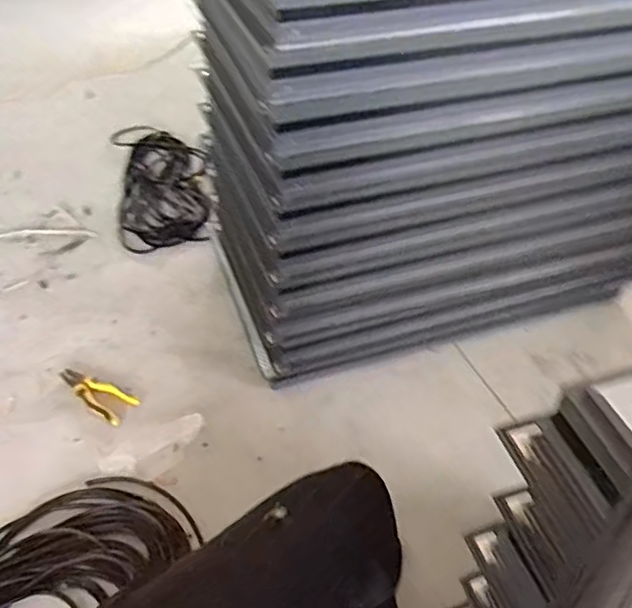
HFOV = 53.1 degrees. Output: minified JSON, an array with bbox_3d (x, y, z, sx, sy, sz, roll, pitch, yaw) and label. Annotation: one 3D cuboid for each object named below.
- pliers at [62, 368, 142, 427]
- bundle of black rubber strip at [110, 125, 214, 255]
[{"bbox_3d":[-0.454,0.184,1.288,0.180,0.025,0.072,20,46,20],"label":"pliers"},{"bbox_3d":[-0.457,-0.362,1.871,0.263,0.116,0.599,-10,44,-12],"label":"bundle of black rubber strip"}]

